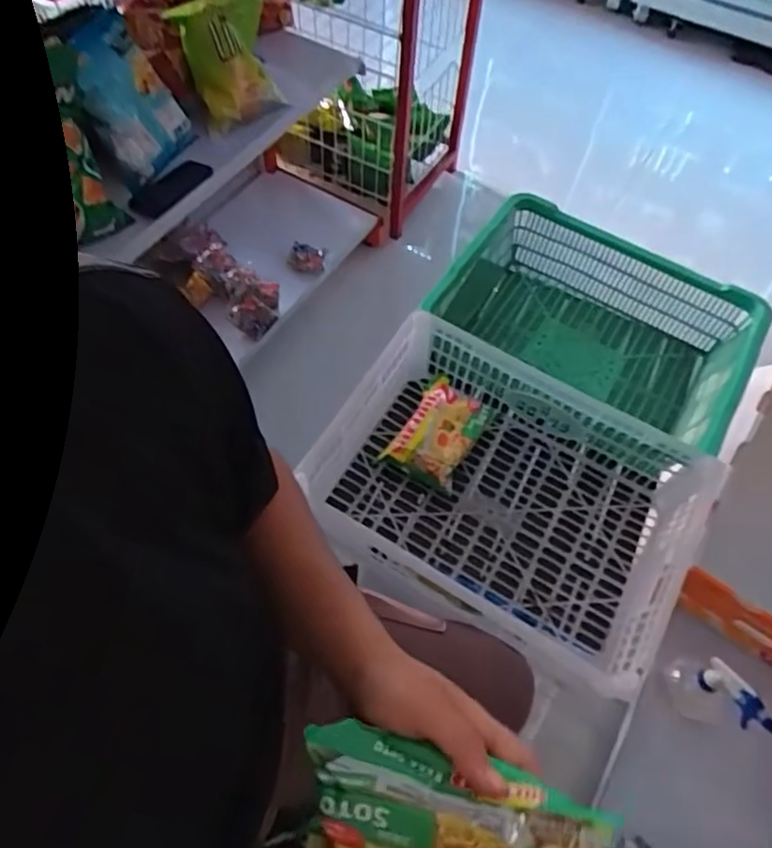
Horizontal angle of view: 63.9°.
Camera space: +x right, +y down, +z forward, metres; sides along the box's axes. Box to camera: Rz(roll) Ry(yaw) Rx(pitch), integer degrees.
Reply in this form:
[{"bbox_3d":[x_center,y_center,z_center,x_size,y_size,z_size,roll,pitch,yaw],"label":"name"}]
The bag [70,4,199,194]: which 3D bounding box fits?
[{"bbox_3d":[-0.435,-0.537,1.034,0.163,0.224,0.040,-46,37,-21],"label":"bag"}]

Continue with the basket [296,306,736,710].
[{"bbox_3d":[0.149,0.094,0.799,0.437,0.147,0.317,26,61,12],"label":"basket"}]

